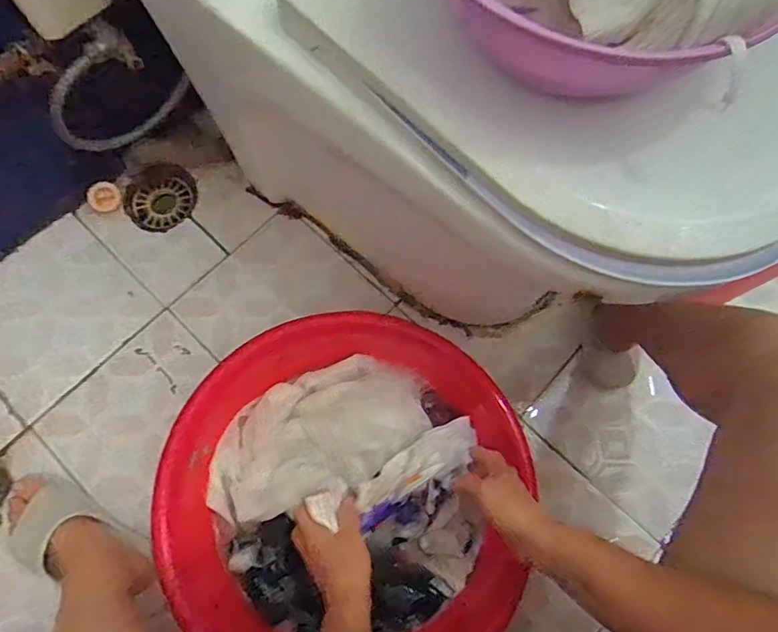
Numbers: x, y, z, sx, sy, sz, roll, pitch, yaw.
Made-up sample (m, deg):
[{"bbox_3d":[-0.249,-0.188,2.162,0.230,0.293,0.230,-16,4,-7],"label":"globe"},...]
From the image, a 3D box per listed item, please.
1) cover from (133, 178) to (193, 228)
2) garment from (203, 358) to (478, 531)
[{"bbox_3d":[-0.364,-0.184,0.863,0.090,0.008,0.089,-32,76,-10],"label":"cover"},{"bbox_3d":[-0.068,0.146,0.635,0.305,0.099,0.181,-23,73,-9],"label":"garment"}]

